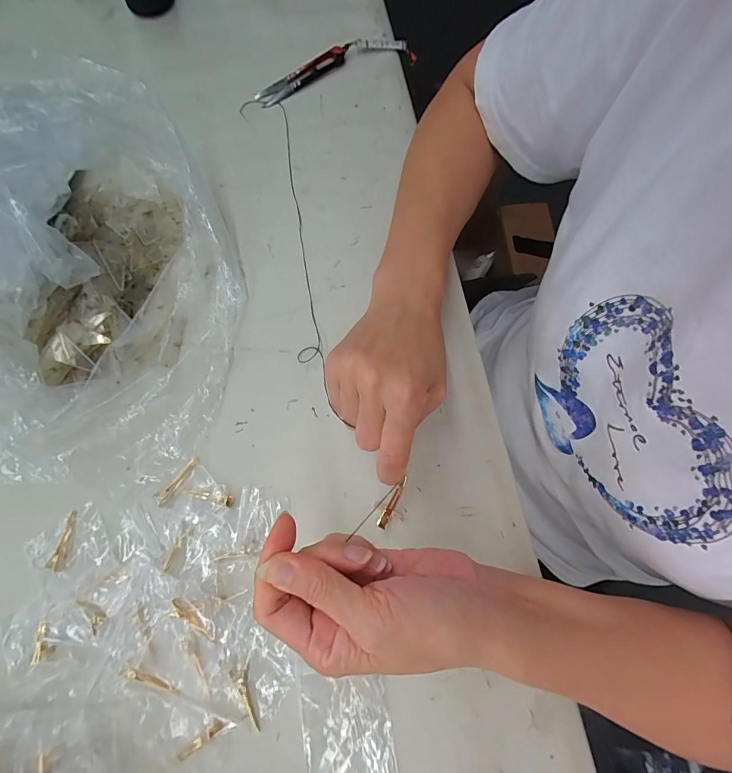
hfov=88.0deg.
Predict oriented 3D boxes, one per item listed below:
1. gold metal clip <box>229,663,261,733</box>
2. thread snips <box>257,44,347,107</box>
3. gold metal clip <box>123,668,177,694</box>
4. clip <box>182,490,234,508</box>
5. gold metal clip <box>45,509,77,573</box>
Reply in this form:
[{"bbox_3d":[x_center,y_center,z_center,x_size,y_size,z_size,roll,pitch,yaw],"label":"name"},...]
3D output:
[{"bbox_3d":[-0.084,0.219,0.265,0.013,0.004,0.042,-19,76,-4],"label":"gold metal clip"},{"bbox_3d":[-0.066,-0.325,0.395,0.104,0.012,0.018,-35,77,-8],"label":"thread snips"},{"bbox_3d":[-0.153,0.210,0.271,0.040,0.004,0.007,15,76,5],"label":"gold metal clip"},{"bbox_3d":[-0.126,0.088,0.302,0.042,0.009,0.009,6,75,15],"label":"clip"},{"bbox_3d":[-0.237,0.121,0.296,0.015,0.004,0.043,-1,75,0],"label":"gold metal clip"}]

